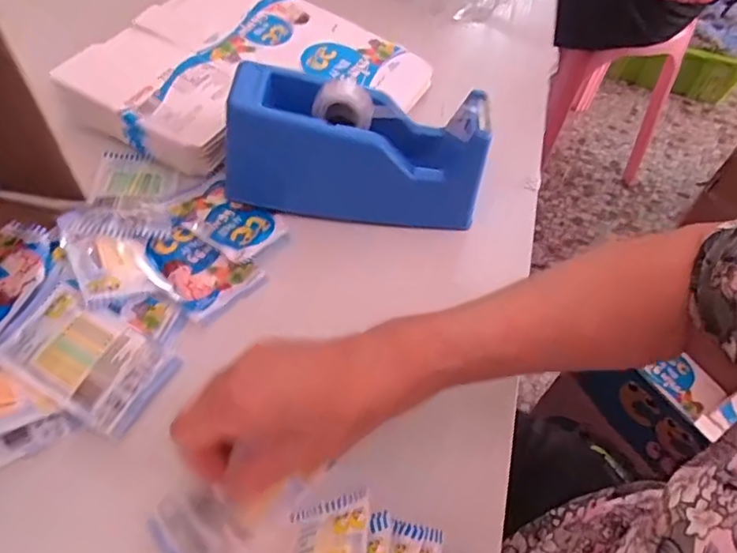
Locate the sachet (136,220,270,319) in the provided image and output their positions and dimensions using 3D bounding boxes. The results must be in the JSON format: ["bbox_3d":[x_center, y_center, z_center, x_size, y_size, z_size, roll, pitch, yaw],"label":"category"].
[{"bbox_3d":[-0.129,-0.008,0.429,0.083,0.011,0.060,34,58,19],"label":"sachet"}]

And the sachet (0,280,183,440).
[{"bbox_3d":[-0.181,0.054,0.370,0.097,0.010,0.065,32,61,3],"label":"sachet"}]

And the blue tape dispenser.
[{"bbox_3d":[-0.009,-0.101,0.448,0.195,0.091,0.070,5,53,-1],"label":"blue tape dispenser"}]

